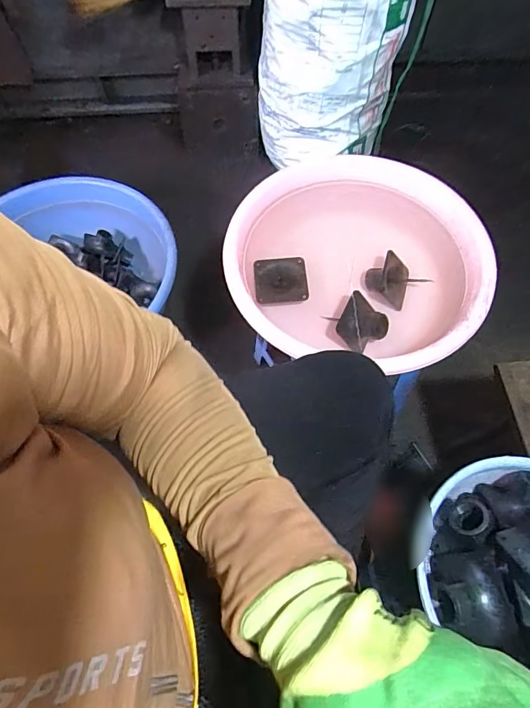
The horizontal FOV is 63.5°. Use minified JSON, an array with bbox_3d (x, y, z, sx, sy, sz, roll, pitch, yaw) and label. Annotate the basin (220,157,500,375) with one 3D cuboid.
[{"bbox_3d":[0.157,-0.154,0.744,0.415,0.104,0.403,0,64,-1],"label":"basin"}]

